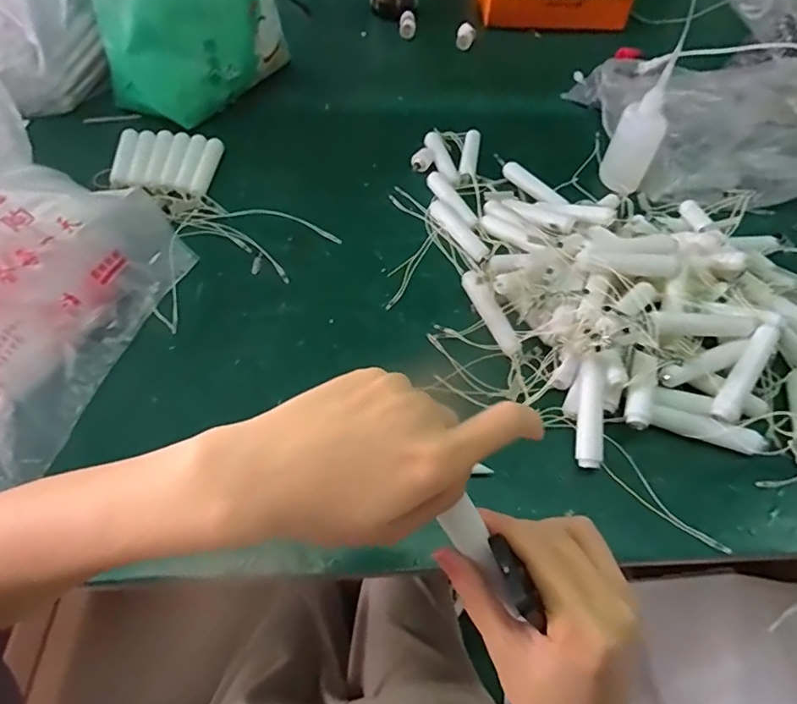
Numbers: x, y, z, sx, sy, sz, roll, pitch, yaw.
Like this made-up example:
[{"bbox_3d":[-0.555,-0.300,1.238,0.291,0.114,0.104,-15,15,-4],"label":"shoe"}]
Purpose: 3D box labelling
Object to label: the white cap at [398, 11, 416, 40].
[{"bbox_3d":[0.014,-0.514,0.811,0.026,0.023,0.052,2,56,-2],"label":"white cap"}]

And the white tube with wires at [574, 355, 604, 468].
[{"bbox_3d":[0.154,0.049,0.411,0.019,0.013,0.085,8,75,2],"label":"white tube with wires"}]

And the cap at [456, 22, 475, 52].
[{"bbox_3d":[0.103,-0.481,0.790,0.026,0.021,0.044,11,56,4],"label":"cap"}]

